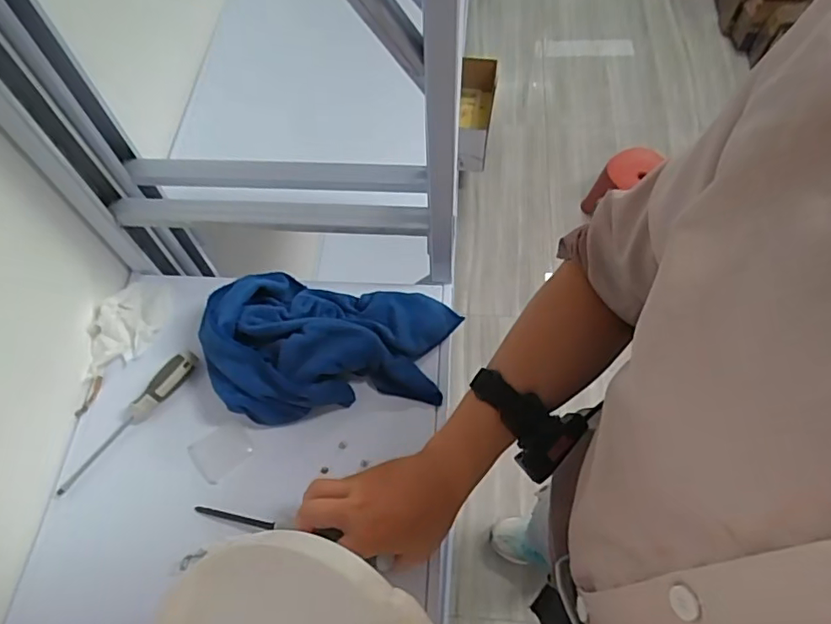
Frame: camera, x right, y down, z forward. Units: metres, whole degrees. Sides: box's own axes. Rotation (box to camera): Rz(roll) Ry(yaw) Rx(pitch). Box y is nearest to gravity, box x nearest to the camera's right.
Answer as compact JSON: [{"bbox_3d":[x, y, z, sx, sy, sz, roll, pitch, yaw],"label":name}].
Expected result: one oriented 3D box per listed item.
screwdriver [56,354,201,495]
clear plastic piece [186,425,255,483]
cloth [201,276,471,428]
[{"bbox_3d":[-0.306,0.114,0.595,0.023,0.024,0.185,34,68,18],"label":"screwdriver"},{"bbox_3d":[-0.206,0.146,0.592,0.058,0.004,0.050,-38,67,-16],"label":"clear plastic piece"},{"bbox_3d":[-0.088,0.026,0.604,0.266,0.072,0.162,-5,62,0],"label":"cloth"}]

